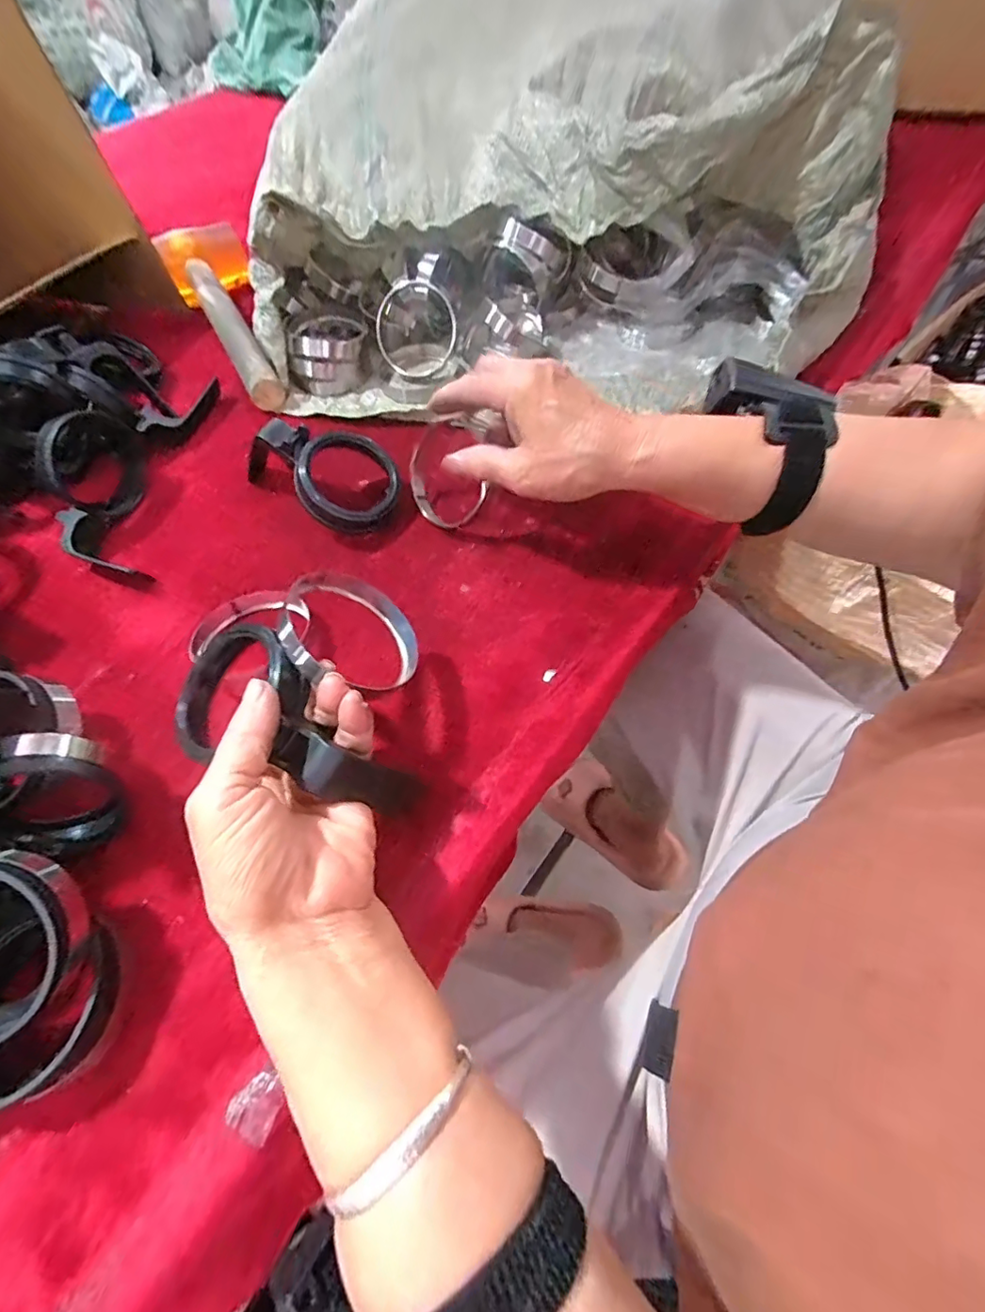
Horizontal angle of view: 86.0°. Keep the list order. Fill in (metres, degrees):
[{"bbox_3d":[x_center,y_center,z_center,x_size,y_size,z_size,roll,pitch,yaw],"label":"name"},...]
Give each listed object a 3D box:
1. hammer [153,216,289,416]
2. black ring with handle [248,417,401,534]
[{"bbox_3d":[-0.251,-0.343,0.513,0.079,0.038,0.300,-29,62,-13],"label":"hammer"},{"bbox_3d":[-0.116,-0.127,0.370,0.099,0.028,0.065,21,70,-7],"label":"black ring with handle"}]

